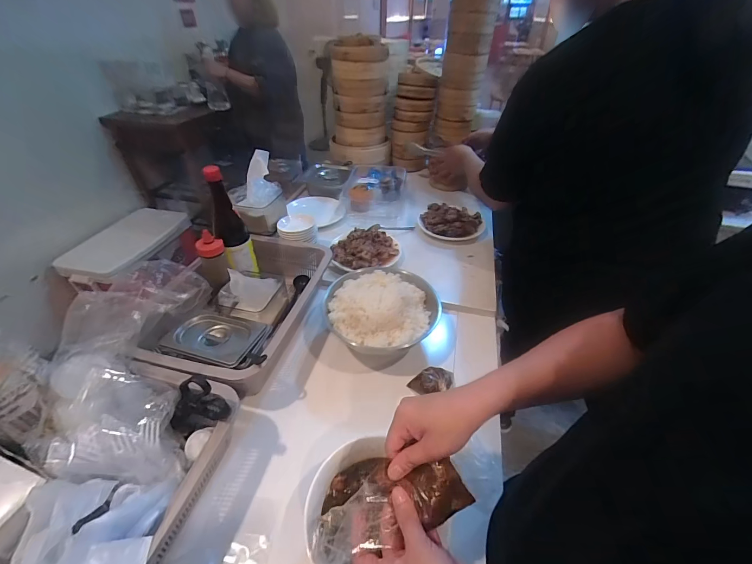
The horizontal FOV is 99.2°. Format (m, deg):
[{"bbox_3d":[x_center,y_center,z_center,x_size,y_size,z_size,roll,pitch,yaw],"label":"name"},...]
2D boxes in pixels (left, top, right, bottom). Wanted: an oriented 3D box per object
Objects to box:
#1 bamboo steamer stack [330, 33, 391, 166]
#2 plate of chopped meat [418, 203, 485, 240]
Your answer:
[{"bbox_3d":[-0.061,-0.684,1.231,0.226,0.402,0.274,-1,40,-2],"label":"bamboo steamer stack"},{"bbox_3d":[0.229,-0.184,0.986,0.185,0.046,0.177,1,40,-1],"label":"plate of chopped meat"}]

